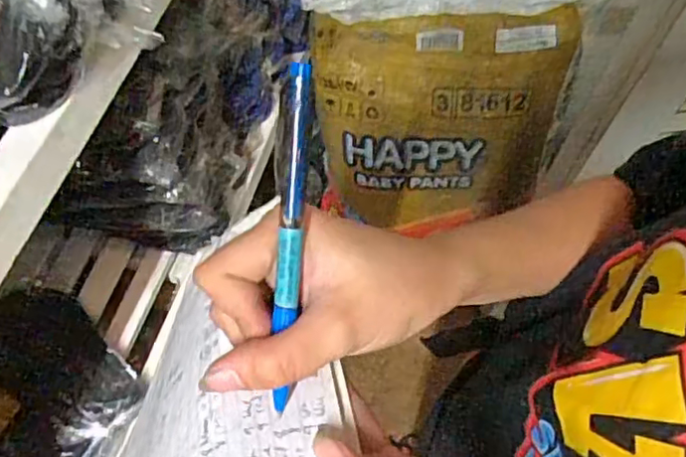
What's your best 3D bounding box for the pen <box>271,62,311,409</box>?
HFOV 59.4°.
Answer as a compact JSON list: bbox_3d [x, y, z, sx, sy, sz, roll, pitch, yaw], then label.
[{"bbox_3d":[-0.020,0.004,0.222,0.008,0.007,0.127,4,95,2],"label":"pen"}]

